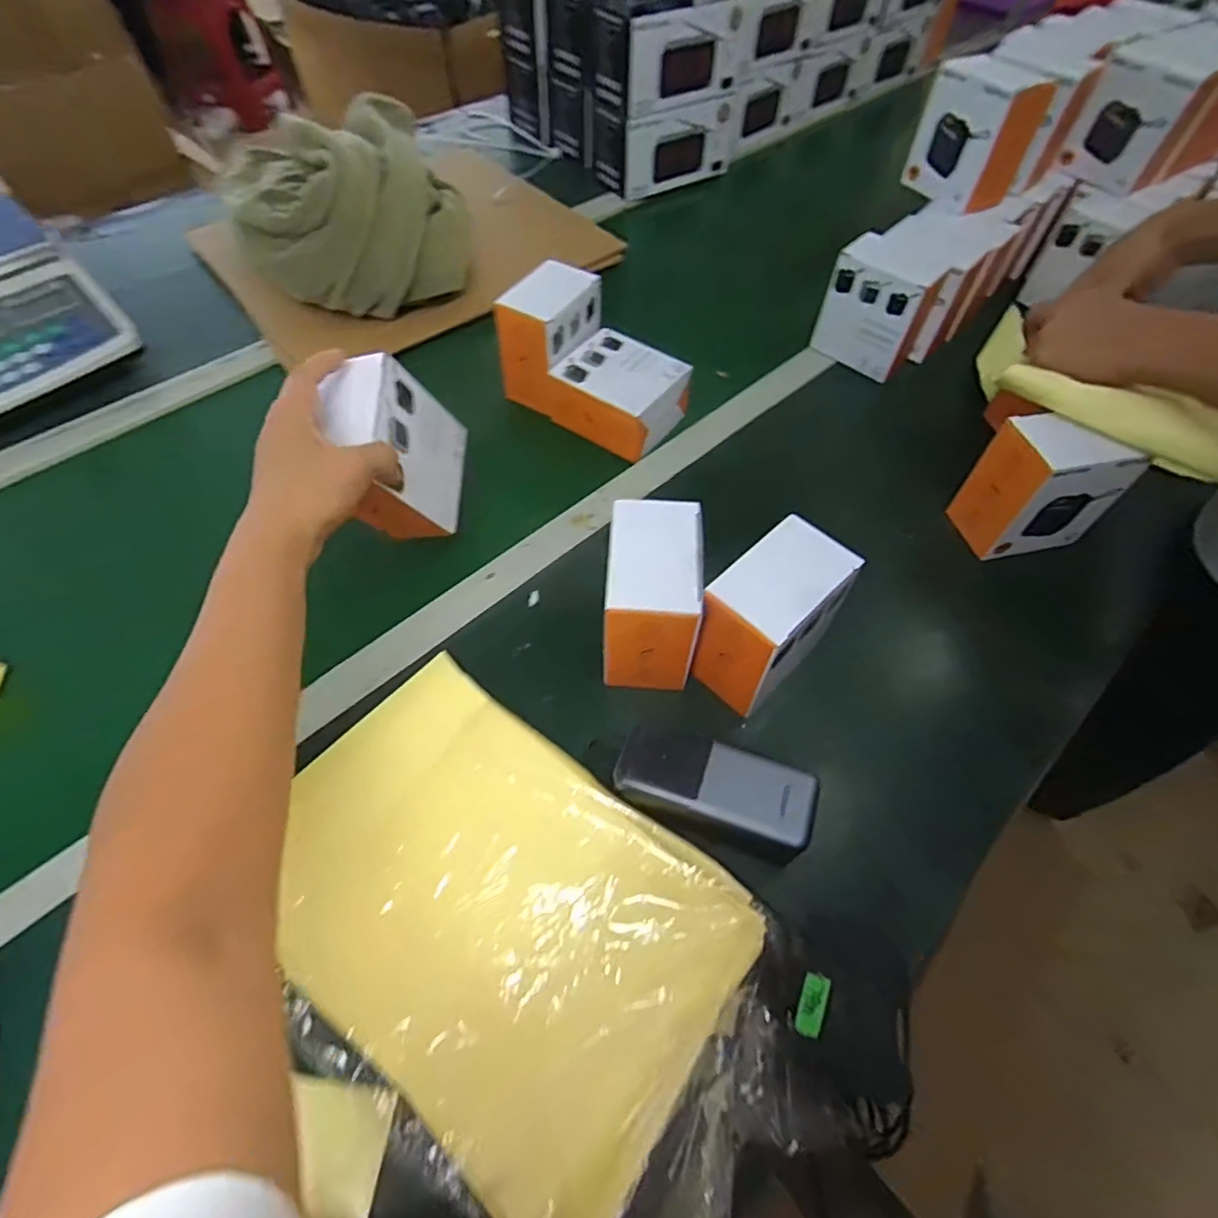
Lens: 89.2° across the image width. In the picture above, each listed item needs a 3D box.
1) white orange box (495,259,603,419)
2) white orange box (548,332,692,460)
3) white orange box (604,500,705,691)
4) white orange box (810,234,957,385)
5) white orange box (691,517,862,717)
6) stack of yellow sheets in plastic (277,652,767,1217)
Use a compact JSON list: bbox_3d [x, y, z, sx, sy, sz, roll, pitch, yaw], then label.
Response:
[{"bbox_3d":[-0.063,-0.291,0.654,0.071,0.104,0.111,29,63,18],"label":"white orange box"},{"bbox_3d":[0.013,-0.223,0.650,0.121,0.058,0.118,32,64,19],"label":"white orange box"},{"bbox_3d":[0.032,-0.010,0.473,0.069,0.114,0.102,4,58,3],"label":"white orange box"},{"bbox_3d":[0.305,-0.346,0.703,0.100,0.119,0.064,37,65,21],"label":"white orange box"},{"bbox_3d":[0.121,0.007,0.464,0.063,0.107,0.102,39,66,22],"label":"white orange box"},{"bbox_3d":[-0.077,0.188,0.400,0.304,0.023,0.207,33,64,19],"label":"stack of yellow sheets in plastic"}]

